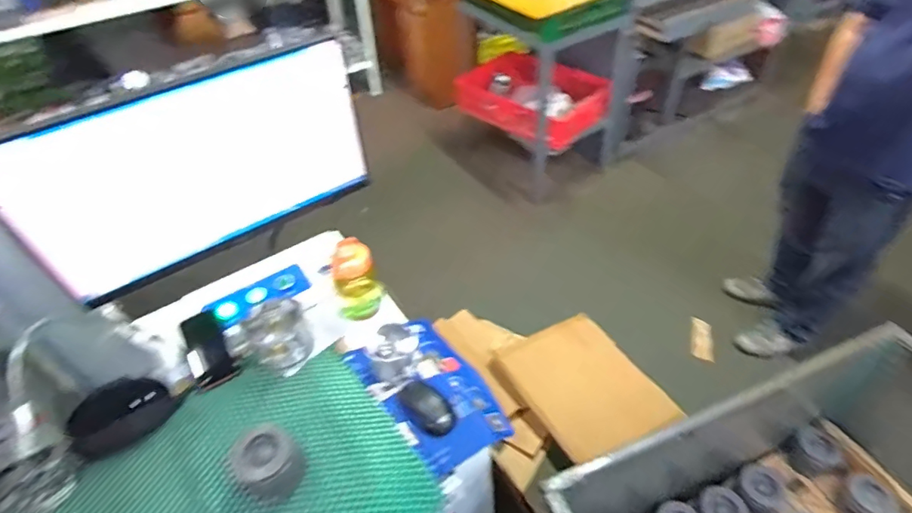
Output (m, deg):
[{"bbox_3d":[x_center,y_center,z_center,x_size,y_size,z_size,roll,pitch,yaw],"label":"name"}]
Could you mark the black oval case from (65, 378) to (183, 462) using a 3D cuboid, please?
[{"bbox_3d":[-0.562,0.264,0.849,0.097,0.057,0.154,29,53,31],"label":"black oval case"}]

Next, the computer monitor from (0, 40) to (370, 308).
[{"bbox_3d":[-0.374,-0.133,0.770,0.495,0.271,0.048,-30,48,-24],"label":"computer monitor"}]

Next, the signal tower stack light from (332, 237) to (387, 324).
[{"bbox_3d":[-0.196,0.053,1.009,0.086,0.187,0.078,-24,46,-19],"label":"signal tower stack light"}]

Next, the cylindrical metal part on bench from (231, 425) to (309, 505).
[{"bbox_3d":[-0.282,0.311,0.759,0.089,0.067,0.082,-3,43,3],"label":"cylindrical metal part on bench"}]

